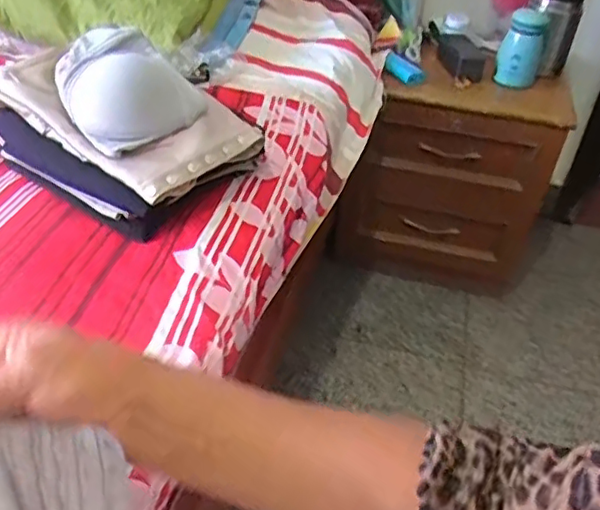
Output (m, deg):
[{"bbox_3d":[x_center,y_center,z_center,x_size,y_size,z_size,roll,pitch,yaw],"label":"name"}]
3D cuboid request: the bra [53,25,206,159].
[{"bbox_3d":[-0.214,-0.203,0.749,0.129,0.073,0.171,-26,47,-35],"label":"bra"}]

